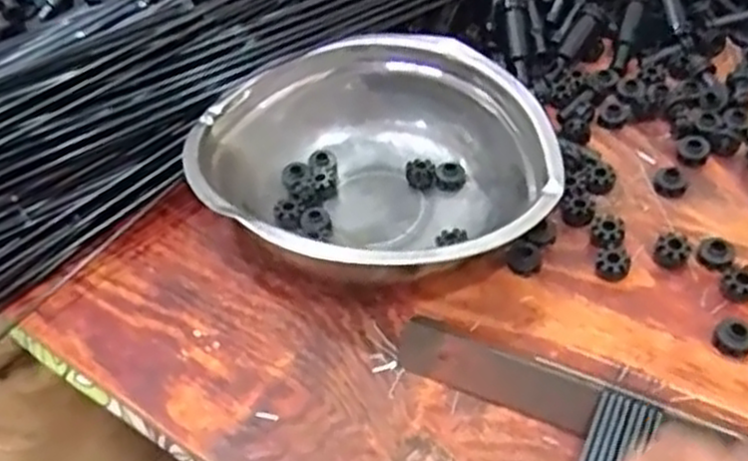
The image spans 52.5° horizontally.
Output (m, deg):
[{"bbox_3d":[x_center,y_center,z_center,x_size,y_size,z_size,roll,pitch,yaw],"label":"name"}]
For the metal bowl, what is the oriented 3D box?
[{"bbox_3d":[0.002,-0.035,0.451,0.188,0.066,0.189,-3,48,4],"label":"metal bowl"}]

